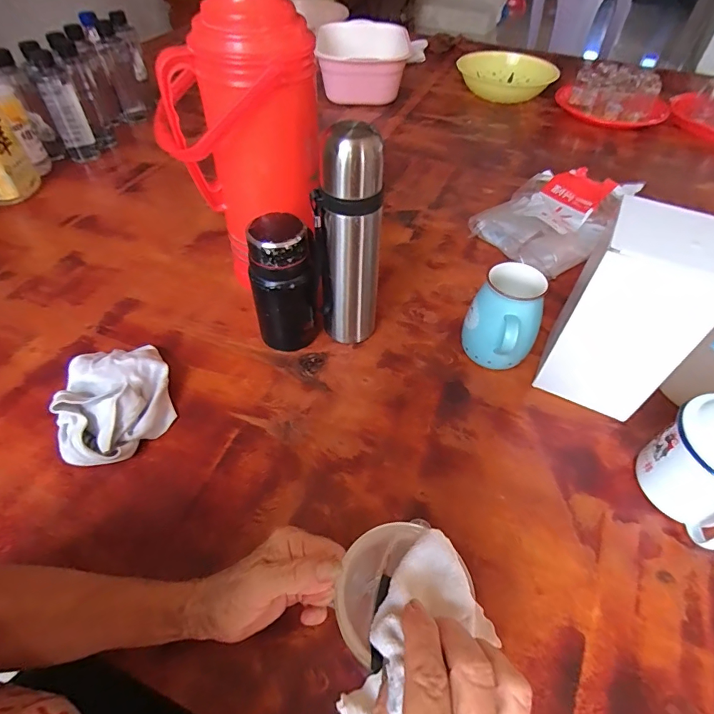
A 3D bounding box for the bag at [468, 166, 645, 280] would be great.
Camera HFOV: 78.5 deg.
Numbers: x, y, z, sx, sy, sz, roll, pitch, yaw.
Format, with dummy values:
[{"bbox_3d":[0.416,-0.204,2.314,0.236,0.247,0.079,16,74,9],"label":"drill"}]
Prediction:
[{"bbox_3d":[0.316,-0.220,0.705,0.173,0.066,0.261,35,56,26],"label":"bag"}]

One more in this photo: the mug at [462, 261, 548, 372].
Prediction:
[{"bbox_3d":[0.170,-0.037,0.506,0.071,0.119,0.082,-22,54,-19],"label":"mug"}]

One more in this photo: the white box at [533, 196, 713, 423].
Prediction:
[{"bbox_3d":[0.276,-0.035,0.455,0.103,0.207,0.085,23,53,17],"label":"white box"}]

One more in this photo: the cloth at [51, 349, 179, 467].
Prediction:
[{"bbox_3d":[-0.263,0.043,0.474,0.112,0.049,0.140,-14,52,-13],"label":"cloth"}]

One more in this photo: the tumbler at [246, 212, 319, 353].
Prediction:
[{"bbox_3d":[-0.086,-0.082,0.511,0.070,0.162,0.057,-8,51,-8],"label":"tumbler"}]

